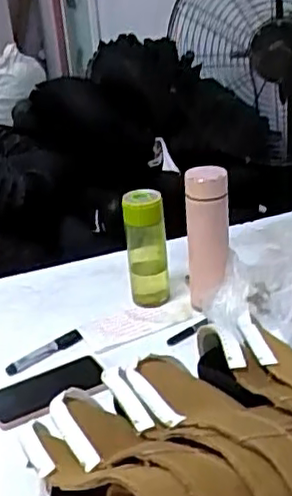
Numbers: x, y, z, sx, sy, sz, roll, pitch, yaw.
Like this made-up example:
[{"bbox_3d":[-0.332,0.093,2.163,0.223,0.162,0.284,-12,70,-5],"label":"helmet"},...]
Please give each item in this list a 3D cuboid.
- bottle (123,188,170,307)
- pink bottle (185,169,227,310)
[{"bbox_3d":[0.001,-0.001,1.100,0.068,0.184,0.060,-5,27,1],"label":"bottle"},{"bbox_3d":[0.100,-0.007,1.059,0.066,0.233,0.074,-4,27,1],"label":"pink bottle"}]

